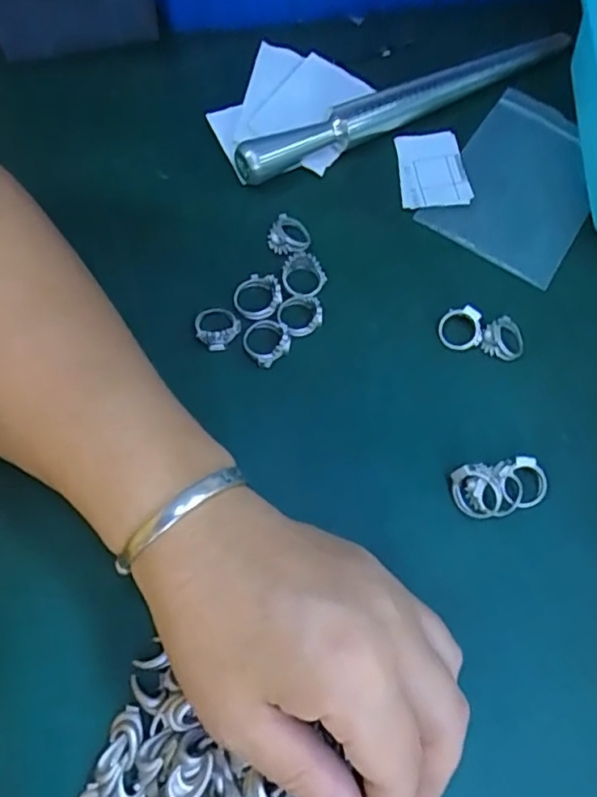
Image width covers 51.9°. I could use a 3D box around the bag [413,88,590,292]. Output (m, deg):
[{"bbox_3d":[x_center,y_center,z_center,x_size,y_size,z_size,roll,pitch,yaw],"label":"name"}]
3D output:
[{"bbox_3d":[0.130,-0.125,0.346,0.077,0.005,0.126,31,67,9],"label":"bag"}]

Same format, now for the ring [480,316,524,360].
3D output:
[{"bbox_3d":[0.102,-0.029,0.305,0.020,0.007,0.023,38,68,12],"label":"ring"}]

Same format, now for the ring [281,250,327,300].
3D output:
[{"bbox_3d":[0.003,-0.062,0.313,0.021,0.005,0.026,16,66,3],"label":"ring"}]

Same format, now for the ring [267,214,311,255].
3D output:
[{"bbox_3d":[-0.005,-0.084,0.321,0.021,0.008,0.022,2,66,-4],"label":"ring"}]

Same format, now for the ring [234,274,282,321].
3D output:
[{"bbox_3d":[-0.020,-0.051,0.305,0.023,0.006,0.023,2,66,-4],"label":"ring"}]

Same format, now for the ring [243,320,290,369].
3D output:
[{"bbox_3d":[-0.016,-0.029,0.297,0.022,0.008,0.022,2,66,-4],"label":"ring"}]

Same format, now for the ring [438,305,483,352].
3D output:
[{"bbox_3d":[0.080,-0.035,0.304,0.021,0.004,0.021,0,90,13],"label":"ring"}]

